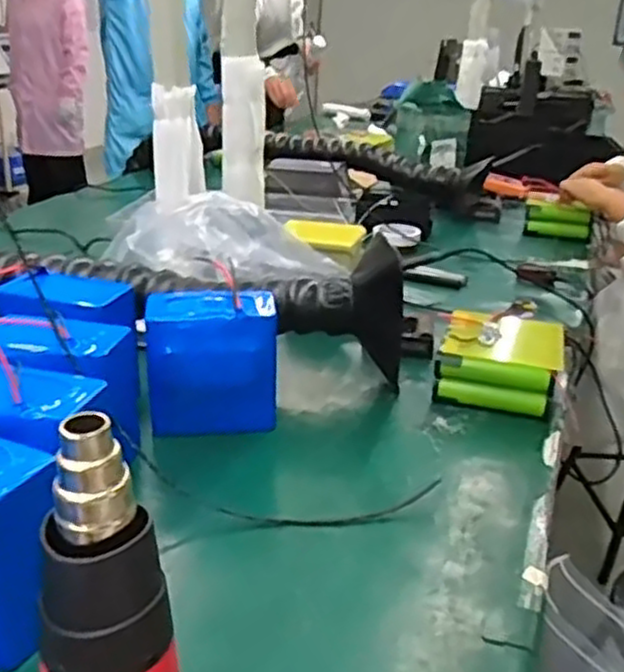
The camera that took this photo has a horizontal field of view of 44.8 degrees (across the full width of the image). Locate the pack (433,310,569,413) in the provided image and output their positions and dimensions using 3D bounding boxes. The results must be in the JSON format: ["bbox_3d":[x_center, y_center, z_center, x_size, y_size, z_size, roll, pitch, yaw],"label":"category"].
[{"bbox_3d":[0.234,0.033,0.948,0.145,0.081,0.130,12,25,18],"label":"pack"}]

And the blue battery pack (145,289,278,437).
[{"bbox_3d":[-0.113,0.027,0.847,0.140,0.144,0.076,-3,24,-14],"label":"blue battery pack"}]

